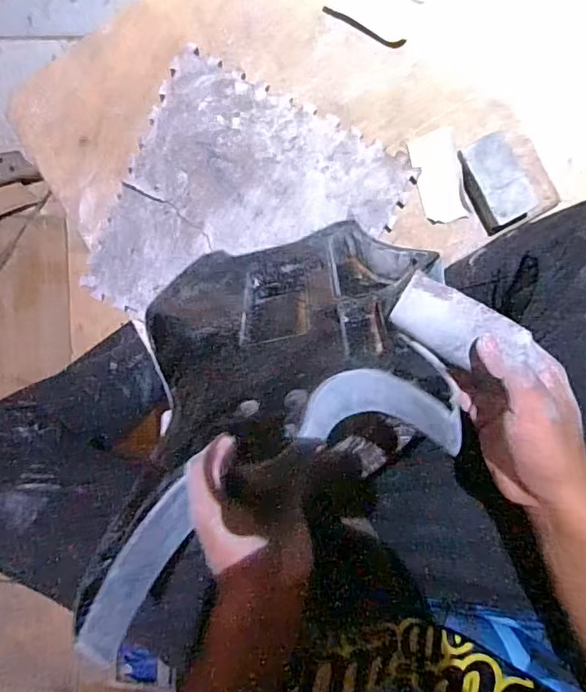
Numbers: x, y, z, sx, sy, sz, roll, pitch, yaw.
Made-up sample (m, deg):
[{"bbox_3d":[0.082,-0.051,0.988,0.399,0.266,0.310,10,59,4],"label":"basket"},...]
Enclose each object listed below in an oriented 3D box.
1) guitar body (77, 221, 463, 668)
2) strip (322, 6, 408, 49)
[{"bbox_3d":[-0.006,0.023,0.411,0.245,0.357,0.041,-12,130,6],"label":"guitar body"},{"bbox_3d":[0.078,-0.355,0.561,0.098,0.016,0.010,29,99,-1],"label":"strip"}]

